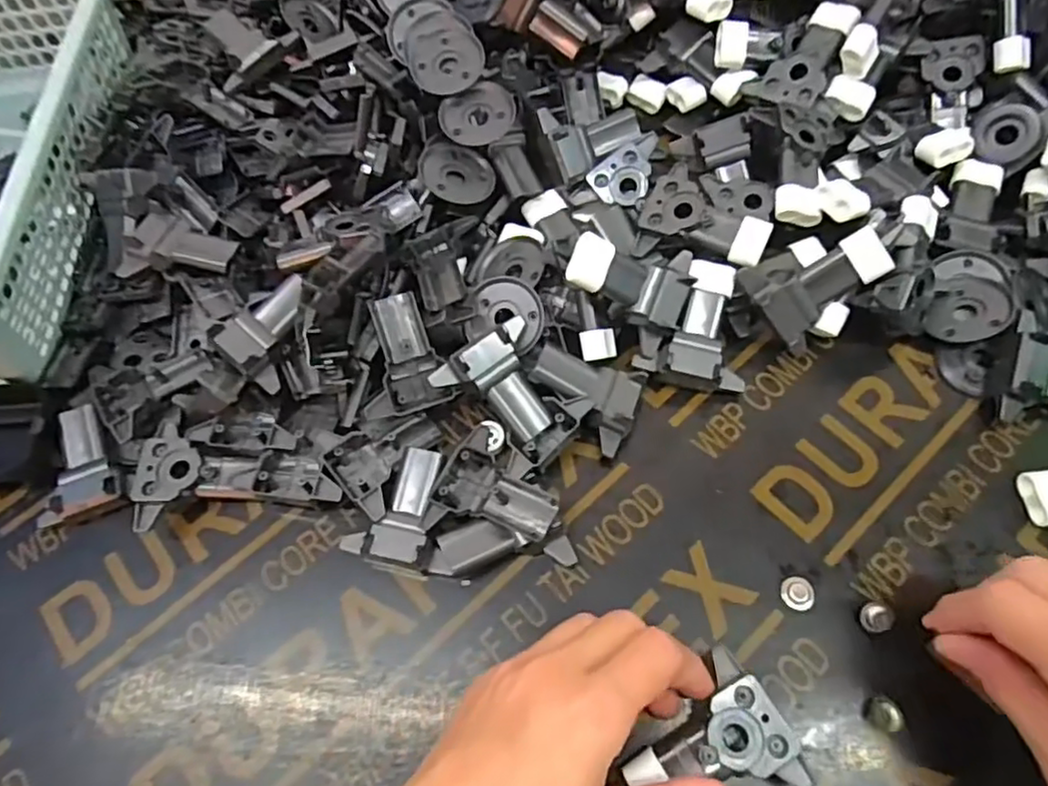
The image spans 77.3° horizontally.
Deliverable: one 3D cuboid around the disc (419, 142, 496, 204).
[{"bbox_3d":[-0.038,-0.124,0.371,0.042,0.004,0.037,7,67,-14],"label":"disc"}]

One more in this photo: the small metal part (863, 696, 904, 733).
[{"bbox_3d":[0.152,0.136,0.278,0.015,0.004,0.013,3,63,5],"label":"small metal part"}]

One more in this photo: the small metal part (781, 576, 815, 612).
[{"bbox_3d":[0.127,0.093,0.302,0.015,0.004,0.015,-1,63,2],"label":"small metal part"}]

